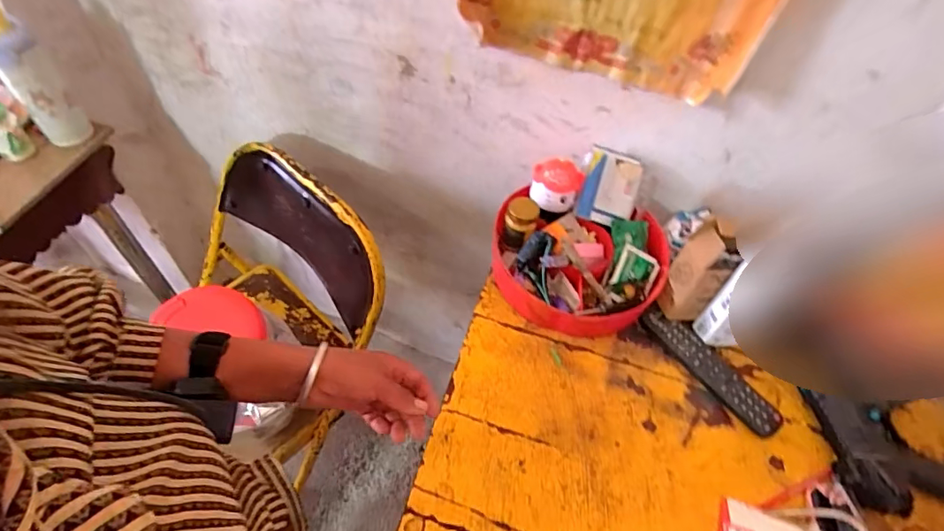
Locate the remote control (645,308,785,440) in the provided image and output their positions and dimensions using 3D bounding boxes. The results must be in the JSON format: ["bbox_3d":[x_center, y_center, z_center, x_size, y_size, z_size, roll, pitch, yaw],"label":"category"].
[{"bbox_3d":[0.302,0.131,0.644,0.044,0.022,0.193,-30,61,-20],"label":"remote control"}]

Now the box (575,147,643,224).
[{"bbox_3d":[0.200,-0.111,0.731,0.084,0.021,0.106,18,87,-4],"label":"box"}]

